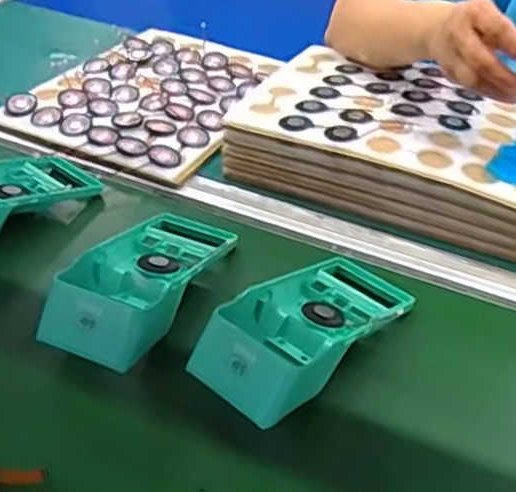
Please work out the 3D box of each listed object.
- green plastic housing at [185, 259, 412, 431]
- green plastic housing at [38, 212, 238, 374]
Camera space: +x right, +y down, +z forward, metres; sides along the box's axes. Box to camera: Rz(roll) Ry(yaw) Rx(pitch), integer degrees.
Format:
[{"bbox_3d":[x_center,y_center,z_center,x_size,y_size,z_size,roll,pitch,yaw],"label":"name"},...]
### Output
[{"bbox_3d":[0.039,0.051,0.501,0.091,0.043,0.196,31,47,29],"label":"green plastic housing"},{"bbox_3d":[-0.089,0.019,0.535,0.095,0.051,0.193,19,42,18],"label":"green plastic housing"}]

